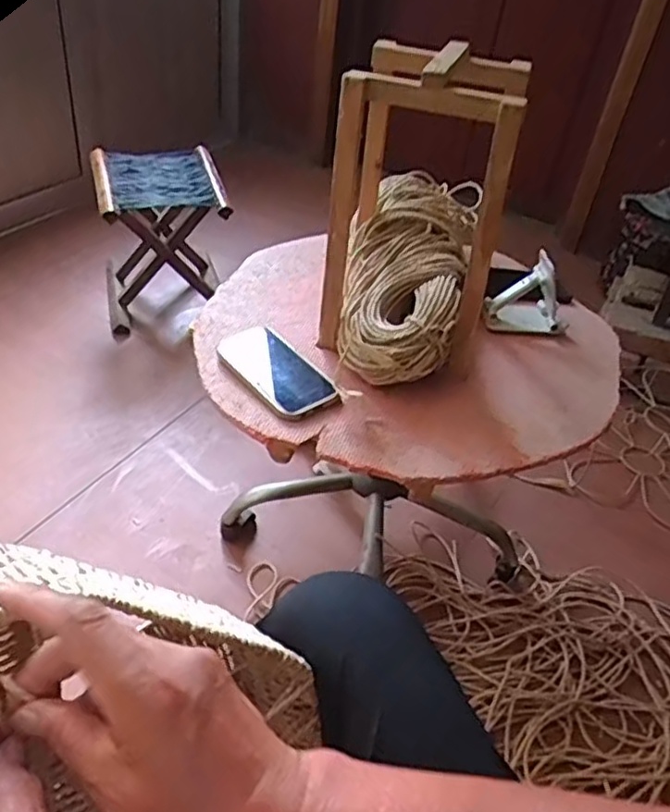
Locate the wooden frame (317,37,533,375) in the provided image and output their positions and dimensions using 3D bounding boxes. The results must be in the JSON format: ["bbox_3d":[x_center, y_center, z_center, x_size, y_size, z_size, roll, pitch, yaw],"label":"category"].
[{"bbox_3d":[0.099,-0.238,0.813,0.188,0.327,0.202,14,40,7],"label":"wooden frame"}]

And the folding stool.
[{"bbox_3d":[-0.397,-0.377,1.583,0.269,0.318,0.281,-6,42,-16],"label":"folding stool"}]

